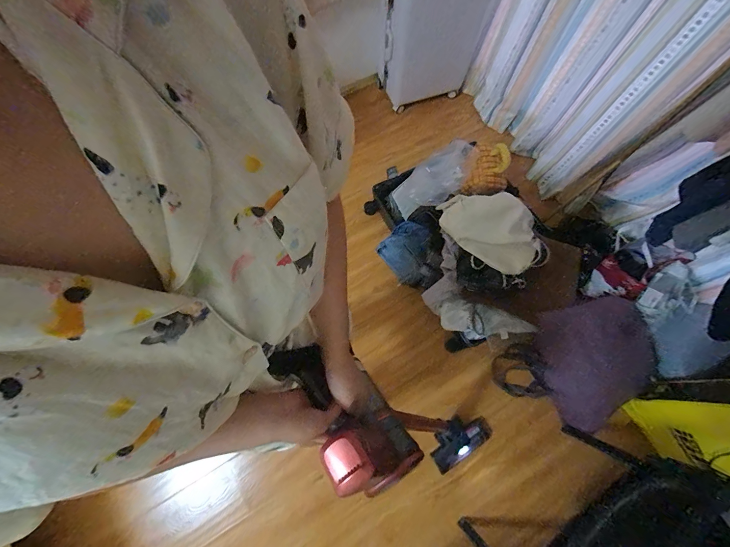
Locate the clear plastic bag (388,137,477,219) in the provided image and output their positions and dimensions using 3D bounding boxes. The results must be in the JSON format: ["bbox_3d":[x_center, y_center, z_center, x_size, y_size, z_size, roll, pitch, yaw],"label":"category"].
[{"bbox_3d":[0.310,-0.429,1.486,0.220,0.135,0.380,42,76,11],"label":"clear plastic bag"}]

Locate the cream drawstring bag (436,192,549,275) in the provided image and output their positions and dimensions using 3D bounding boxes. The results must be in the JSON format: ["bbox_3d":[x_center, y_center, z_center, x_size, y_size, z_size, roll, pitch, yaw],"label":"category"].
[{"bbox_3d":[0.471,-0.154,1.200,0.422,0.171,0.175,36,75,10],"label":"cream drawstring bag"}]

